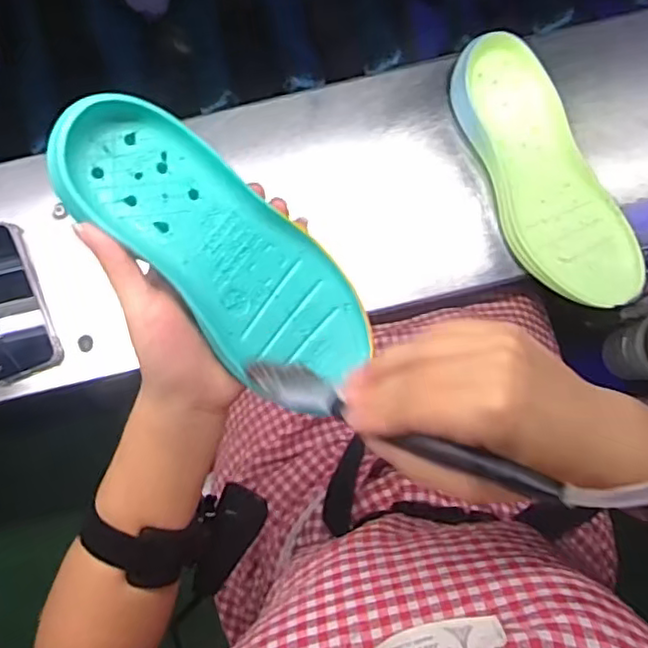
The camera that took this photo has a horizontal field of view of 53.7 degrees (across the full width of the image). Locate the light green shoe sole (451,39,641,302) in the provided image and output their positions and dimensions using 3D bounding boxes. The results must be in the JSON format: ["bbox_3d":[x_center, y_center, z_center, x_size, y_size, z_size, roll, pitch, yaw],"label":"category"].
[{"bbox_3d":[0.208,-0.142,0.629,0.097,0.051,0.274,-29,87,-2],"label":"light green shoe sole"}]

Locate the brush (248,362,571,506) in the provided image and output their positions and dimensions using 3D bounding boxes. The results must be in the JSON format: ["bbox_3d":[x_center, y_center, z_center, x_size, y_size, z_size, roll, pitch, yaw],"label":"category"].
[{"bbox_3d":[0.030,0.049,0.304,0.168,0.029,0.019,18,86,41],"label":"brush"}]

